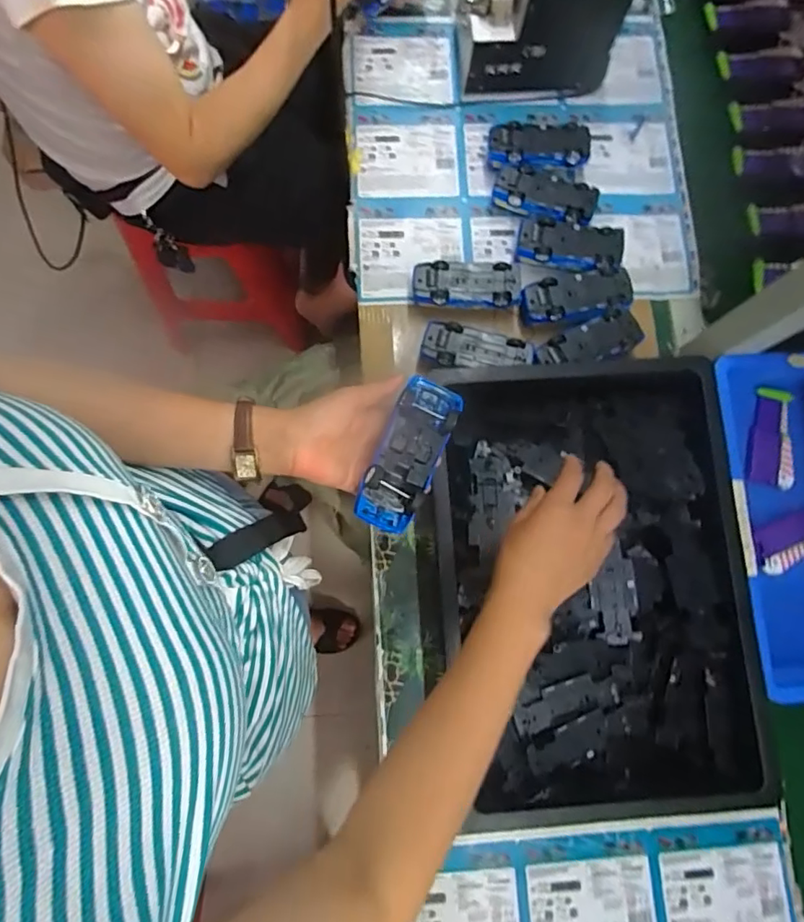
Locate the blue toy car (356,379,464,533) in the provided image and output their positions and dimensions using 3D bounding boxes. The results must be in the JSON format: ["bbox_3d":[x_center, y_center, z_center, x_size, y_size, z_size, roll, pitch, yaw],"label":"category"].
[{"bbox_3d":[0.007,-0.006,0.462,0.051,0.031,0.135,23,82,4],"label":"blue toy car"}]

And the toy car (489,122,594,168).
[{"bbox_3d":[0.178,-0.407,0.708,0.129,0.045,0.060,1,81,-2],"label":"toy car"}]

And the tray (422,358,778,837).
[{"bbox_3d":[0.197,0.132,0.582,0.331,0.118,0.467,2,82,-4],"label":"tray"}]

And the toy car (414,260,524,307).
[{"bbox_3d":[0.078,-0.216,0.667,0.130,0.041,0.055,2,82,-4],"label":"toy car"}]

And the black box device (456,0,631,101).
[{"bbox_3d":[0.174,-0.587,0.689,0.185,0.145,0.147,-7,81,-4],"label":"black box device"}]

